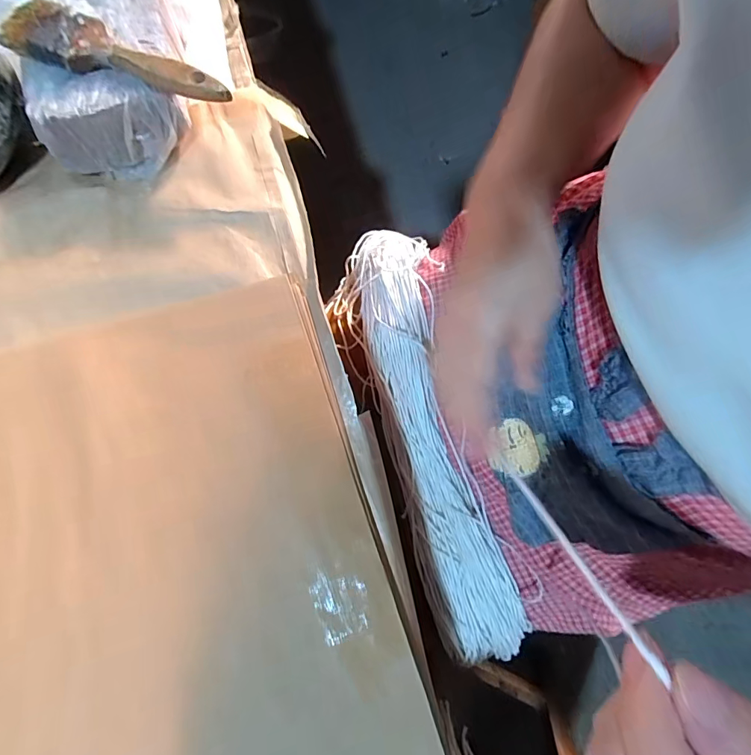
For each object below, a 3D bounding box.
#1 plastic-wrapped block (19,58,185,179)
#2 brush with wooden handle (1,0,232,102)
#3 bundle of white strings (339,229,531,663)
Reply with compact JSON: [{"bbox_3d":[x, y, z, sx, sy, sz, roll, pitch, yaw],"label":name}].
[{"bbox_3d":[-0.215,-0.208,0.355,0.113,0.061,0.056,1,77,2],"label":"plastic-wrapped block"},{"bbox_3d":[-0.192,-0.247,0.323,0.172,0.021,0.041,14,79,3],"label":"brush with wooden handle"},{"bbox_3d":[0.051,0.053,0.433,0.098,0.077,0.452,-13,79,-2],"label":"bundle of white strings"}]

